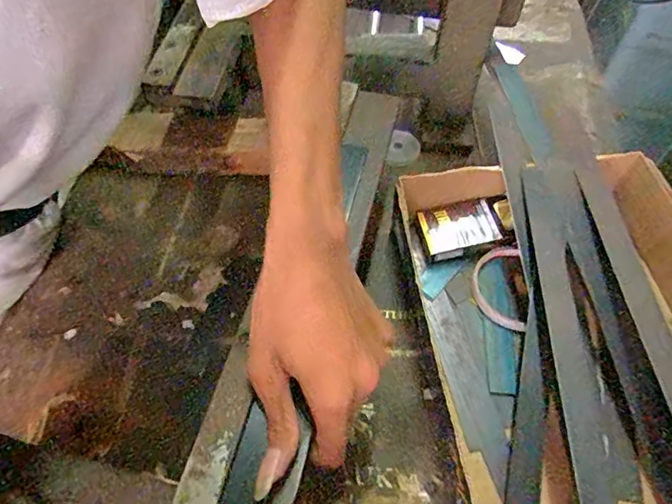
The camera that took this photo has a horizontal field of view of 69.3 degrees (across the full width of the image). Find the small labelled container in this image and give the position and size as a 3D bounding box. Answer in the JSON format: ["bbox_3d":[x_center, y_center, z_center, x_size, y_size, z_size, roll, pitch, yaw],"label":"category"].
[{"bbox_3d":[0.116,-0.025,0.465,0.068,0.020,0.046,-10,58,-5],"label":"small labelled container"}]

